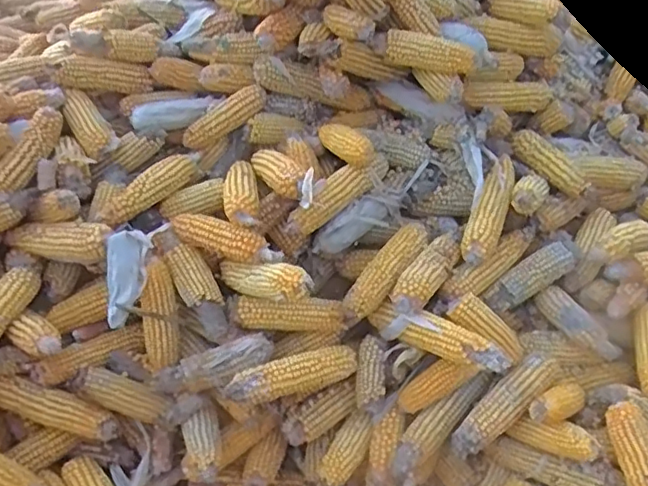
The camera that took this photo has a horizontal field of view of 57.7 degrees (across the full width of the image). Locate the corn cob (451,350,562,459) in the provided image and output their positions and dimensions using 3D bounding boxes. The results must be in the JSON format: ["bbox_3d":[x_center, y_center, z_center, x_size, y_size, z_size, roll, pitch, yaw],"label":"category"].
[{"bbox_3d":[0.240,0.213,0.769,0.181,0.045,0.049,-39,45,-12],"label":"corn cob"}]

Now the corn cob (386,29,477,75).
[{"bbox_3d":[0.143,-0.263,0.799,0.124,0.046,0.045,9,36,16],"label":"corn cob"}]

